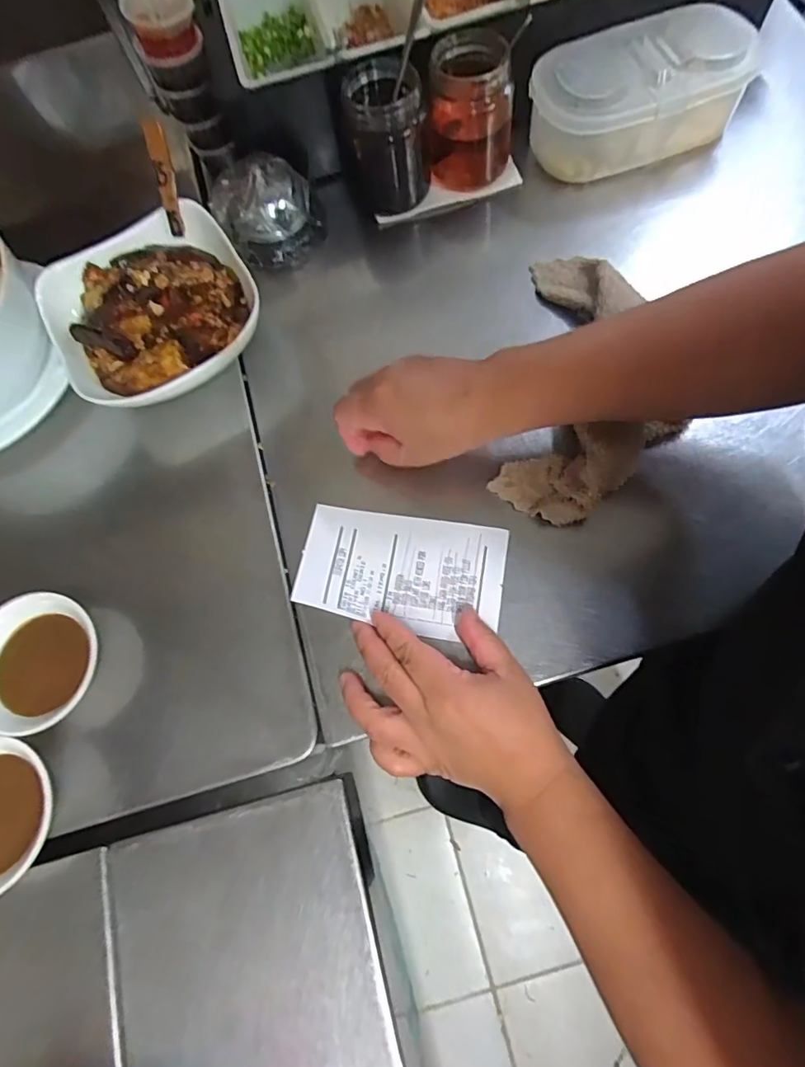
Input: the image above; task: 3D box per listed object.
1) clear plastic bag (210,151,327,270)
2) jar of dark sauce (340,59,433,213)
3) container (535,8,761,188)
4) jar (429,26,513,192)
[{"bbox_3d":[-0.111,-0.270,0.445,0.084,0.054,0.080,-24,70,-2],"label":"clear plastic bag"},{"bbox_3d":[-0.013,-0.316,0.432,0.066,0.083,0.064,-2,72,5],"label":"jar of dark sauce"},{"bbox_3d":[0.189,-0.351,0.430,0.171,0.055,0.095,-19,71,-1],"label":"container"},{"bbox_3d":[0.056,-0.336,0.426,0.062,0.090,0.062,-2,72,5],"label":"jar"}]

